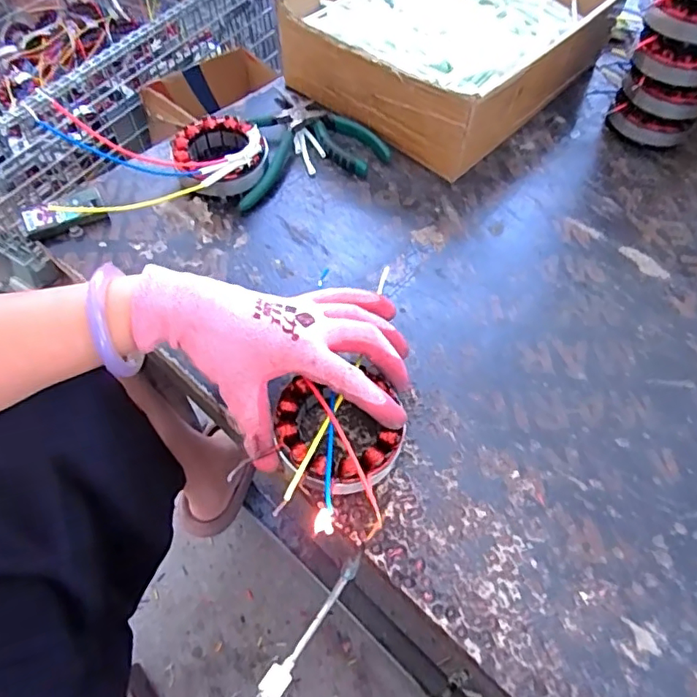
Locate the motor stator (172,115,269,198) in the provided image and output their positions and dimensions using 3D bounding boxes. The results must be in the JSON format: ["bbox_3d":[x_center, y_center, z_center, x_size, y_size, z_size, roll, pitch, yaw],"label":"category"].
[{"bbox_3d":[-0.121,-0.181,0.518,0.084,0.043,0.096,-21,59,-16],"label":"motor stator"}]

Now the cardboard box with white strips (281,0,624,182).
[{"bbox_3d":[0.117,-0.340,0.603,0.242,0.099,0.322,37,62,20],"label":"cardboard box with white strips"}]

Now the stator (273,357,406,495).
[{"bbox_3d":[-0.006,0.056,0.363,0.081,0.028,0.079,-3,56,-5],"label":"stator"}]

